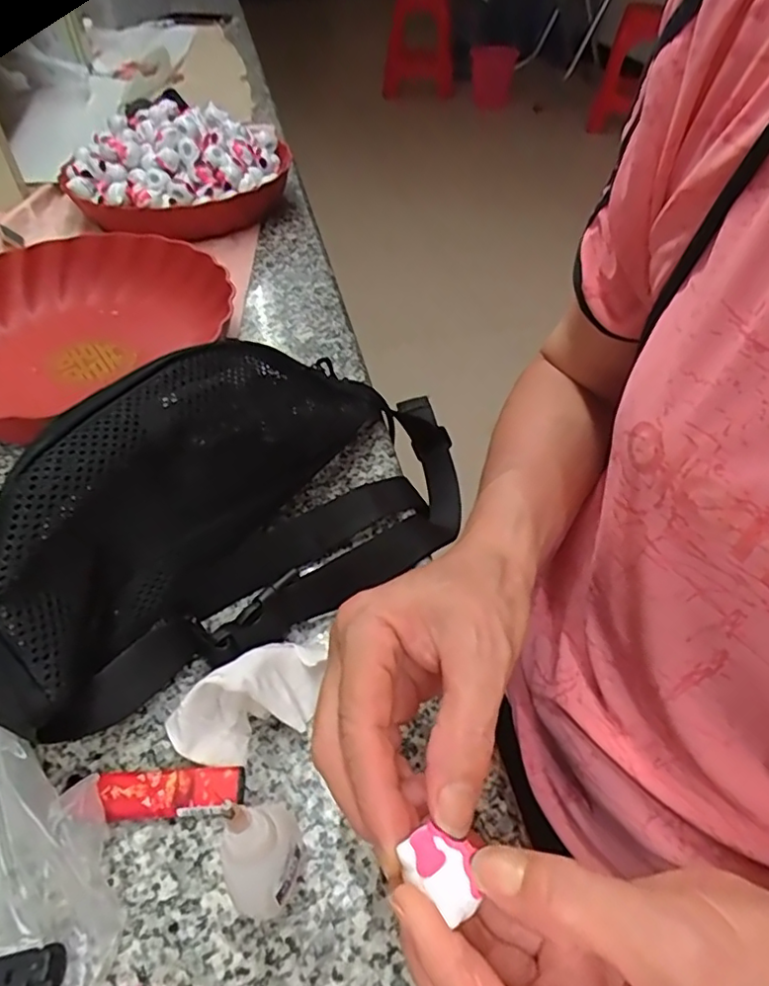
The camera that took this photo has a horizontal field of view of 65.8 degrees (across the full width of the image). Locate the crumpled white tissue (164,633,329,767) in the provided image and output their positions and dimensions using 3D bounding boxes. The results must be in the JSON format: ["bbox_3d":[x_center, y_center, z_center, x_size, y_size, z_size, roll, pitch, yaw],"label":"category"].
[{"bbox_3d":[-0.059,0.096,0.276,0.075,0.038,0.036,-33,55,-28],"label":"crumpled white tissue"}]

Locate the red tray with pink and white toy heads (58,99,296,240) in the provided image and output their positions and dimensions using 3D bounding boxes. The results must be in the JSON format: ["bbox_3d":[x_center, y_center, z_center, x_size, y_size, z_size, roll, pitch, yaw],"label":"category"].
[{"bbox_3d":[-0.211,-0.351,0.646,0.232,0.087,0.189,-33,55,-28],"label":"red tray with pink and white toy heads"}]

